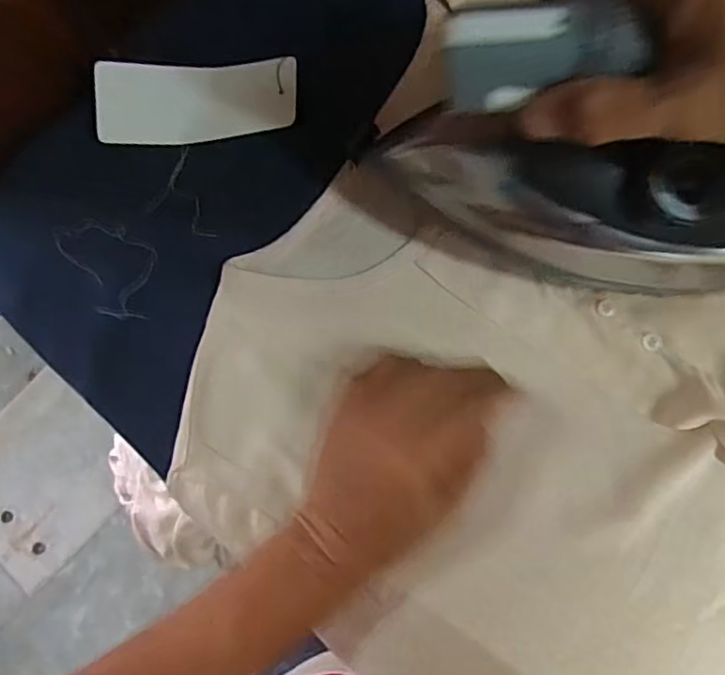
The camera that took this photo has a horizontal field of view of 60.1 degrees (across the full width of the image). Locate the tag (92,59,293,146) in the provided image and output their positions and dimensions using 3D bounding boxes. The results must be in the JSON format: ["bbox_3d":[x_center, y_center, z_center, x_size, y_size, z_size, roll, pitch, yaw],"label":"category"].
[{"bbox_3d":[-0.098,-0.140,0.370,0.115,0.015,0.047,-2,83,3],"label":"tag"}]

